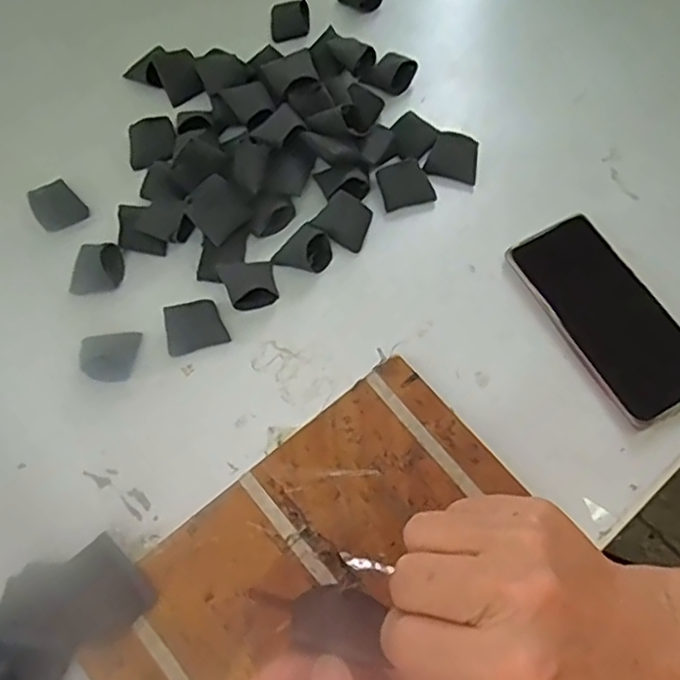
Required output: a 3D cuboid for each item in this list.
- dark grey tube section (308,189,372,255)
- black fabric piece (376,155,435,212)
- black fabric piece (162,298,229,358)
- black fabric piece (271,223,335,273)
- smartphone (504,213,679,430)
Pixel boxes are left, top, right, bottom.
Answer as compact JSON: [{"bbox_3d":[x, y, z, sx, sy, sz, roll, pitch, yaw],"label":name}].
[{"bbox_3d":[0.003,-0.093,0.496,0.042,0.022,0.033,34,71,12],"label":"dark grey tube section"},{"bbox_3d":[0.052,-0.125,0.514,0.040,0.004,0.037,-15,89,-1],"label":"black fabric piece"},{"bbox_3d":[-0.105,-0.011,0.462,0.042,0.015,0.032,-16,68,-8],"label":"black fabric piece"},{"bbox_3d":[-0.026,-0.070,0.481,0.036,0.021,0.040,36,71,13],"label":"black fabric piece"},{"bbox_3d":[0.198,-0.018,0.473,0.077,0.016,0.158,-27,70,-12],"label":"smartphone"}]

